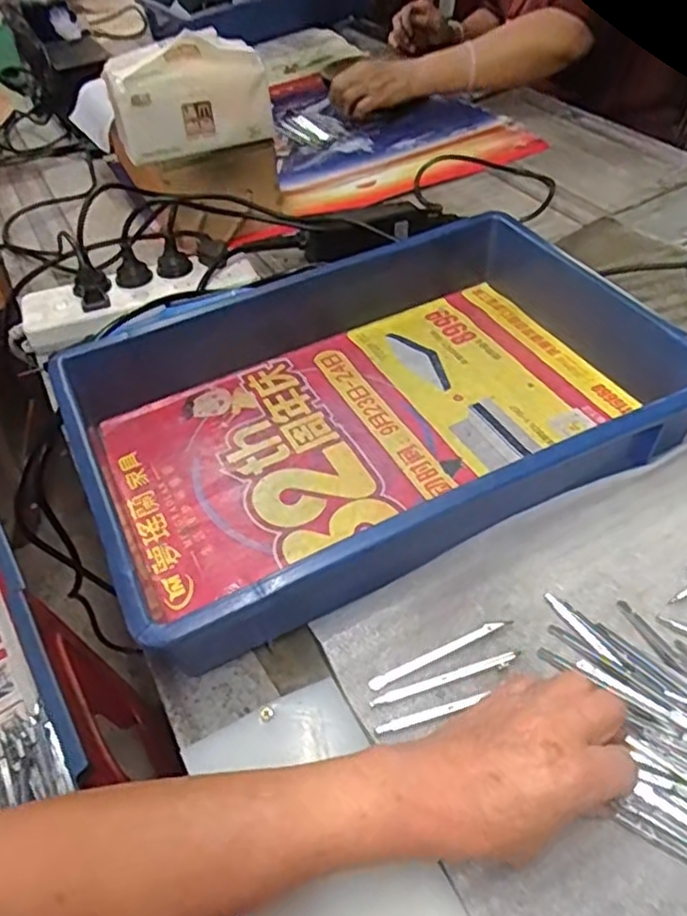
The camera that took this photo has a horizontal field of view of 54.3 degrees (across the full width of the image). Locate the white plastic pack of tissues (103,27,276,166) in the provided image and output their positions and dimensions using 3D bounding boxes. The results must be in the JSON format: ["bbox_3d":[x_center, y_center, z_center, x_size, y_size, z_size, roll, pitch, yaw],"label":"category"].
[{"bbox_3d":[-0.158,-0.372,0.695,0.156,0.100,0.062,-18,47,-12],"label":"white plastic pack of tissues"}]

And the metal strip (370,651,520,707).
[{"bbox_3d":[0.062,0.133,0.401,0.093,0.005,0.008,-14,47,-9],"label":"metal strip"}]

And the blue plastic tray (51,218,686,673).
[{"bbox_3d":[0.025,-0.047,0.524,0.428,0.076,0.291,-22,48,-16],"label":"blue plastic tray"}]

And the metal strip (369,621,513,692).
[{"bbox_3d":[0.060,0.119,0.412,0.098,0.004,0.007,-21,48,-15],"label":"metal strip"}]

